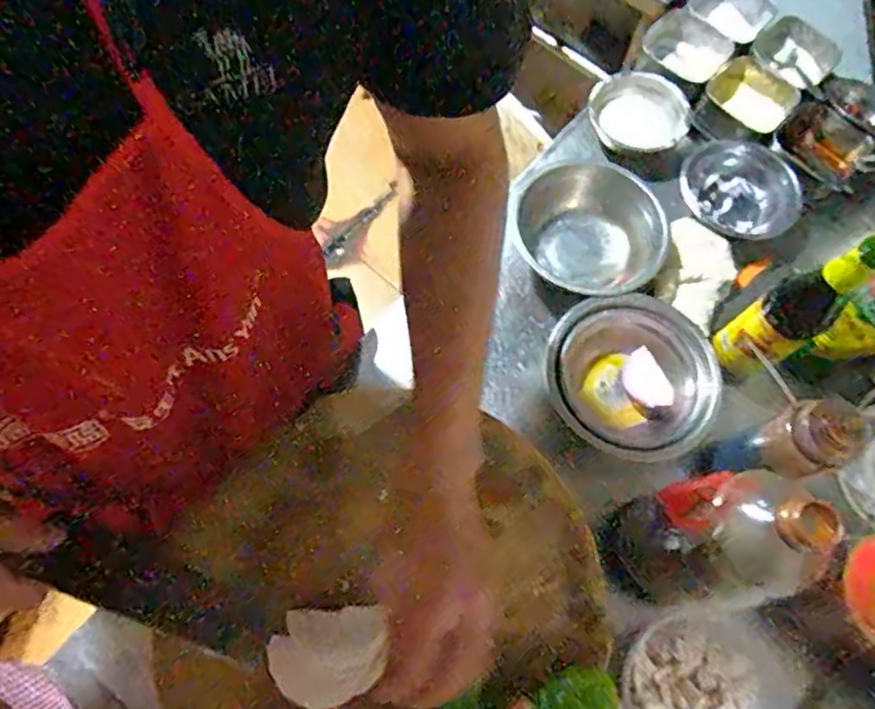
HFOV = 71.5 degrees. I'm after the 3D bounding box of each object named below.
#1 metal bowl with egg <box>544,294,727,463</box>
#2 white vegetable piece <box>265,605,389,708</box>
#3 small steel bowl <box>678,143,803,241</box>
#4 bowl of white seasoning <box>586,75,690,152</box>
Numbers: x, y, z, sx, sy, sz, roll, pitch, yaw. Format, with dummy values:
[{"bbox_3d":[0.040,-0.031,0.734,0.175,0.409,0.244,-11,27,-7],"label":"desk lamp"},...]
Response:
[{"bbox_3d":[0.207,0.028,0.666,0.168,0.066,0.177,1,69,-2],"label":"metal bowl with egg"},{"bbox_3d":[-0.092,0.251,0.503,0.093,0.022,0.074,-3,70,-3],"label":"white vegetable piece"},{"bbox_3d":[0.375,-0.204,0.774,0.125,0.053,0.136,1,69,-2],"label":"small steel bowl"},{"bbox_3d":[0.265,-0.318,0.803,0.119,0.045,0.109,1,69,-2],"label":"bowl of white seasoning"}]

